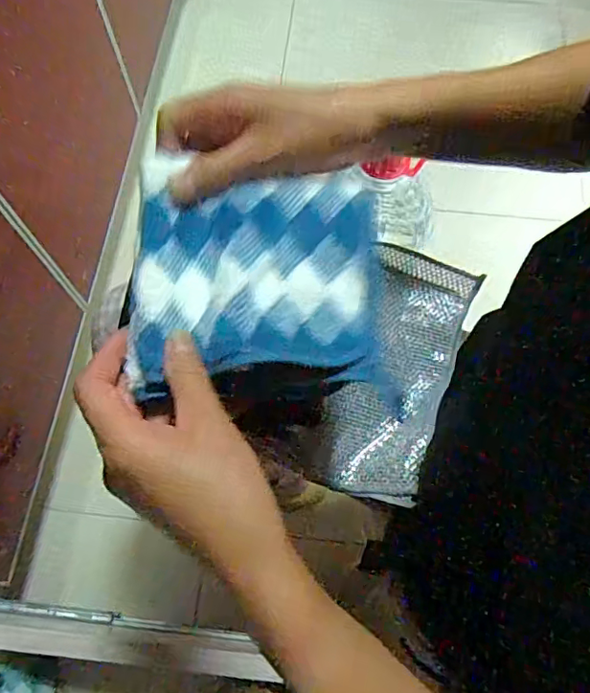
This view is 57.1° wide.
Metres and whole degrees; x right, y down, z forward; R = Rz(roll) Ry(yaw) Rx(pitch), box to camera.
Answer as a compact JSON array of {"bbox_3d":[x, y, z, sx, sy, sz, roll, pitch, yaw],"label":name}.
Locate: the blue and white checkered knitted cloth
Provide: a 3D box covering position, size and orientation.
[{"bbox_3d":[-0.018,-0.042,0.310,0.146,0.015,0.142,5,71,-5],"label":"blue and white checkered knitted cloth"}]

